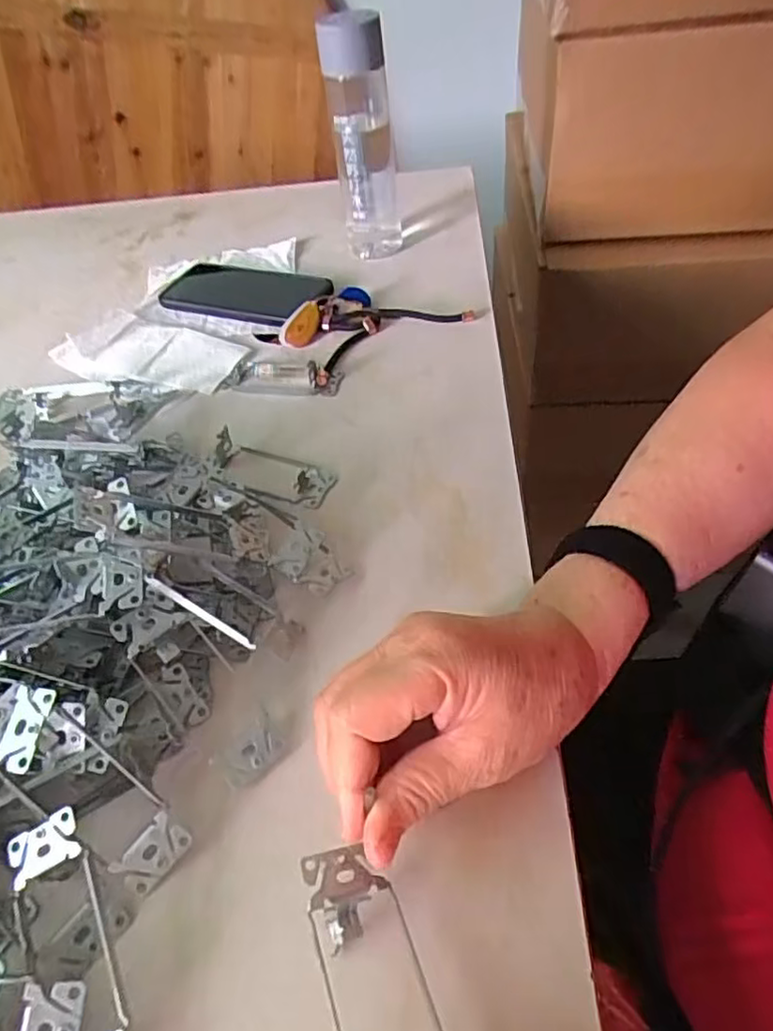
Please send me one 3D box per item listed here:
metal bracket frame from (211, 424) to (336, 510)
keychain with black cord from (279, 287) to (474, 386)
[{"bbox_3d":[-0.082,-0.035,0.452,0.089,0.021,0.041,15,51,19],"label":"metal bracket frame"},{"bbox_3d":[-0.015,-0.174,0.572,0.150,0.023,0.096,-28,51,-18],"label":"keychain with black cord"}]

